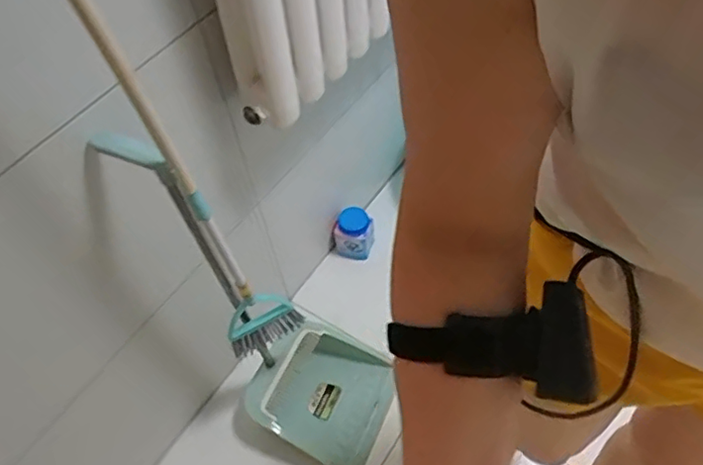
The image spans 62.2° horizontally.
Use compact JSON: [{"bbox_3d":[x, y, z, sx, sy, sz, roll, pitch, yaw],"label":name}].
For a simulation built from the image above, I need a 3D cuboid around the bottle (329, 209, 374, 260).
[{"bbox_3d":[-0.002,0.005,1.435,0.106,0.121,0.079,-7,52,-2],"label":"bottle"}]

